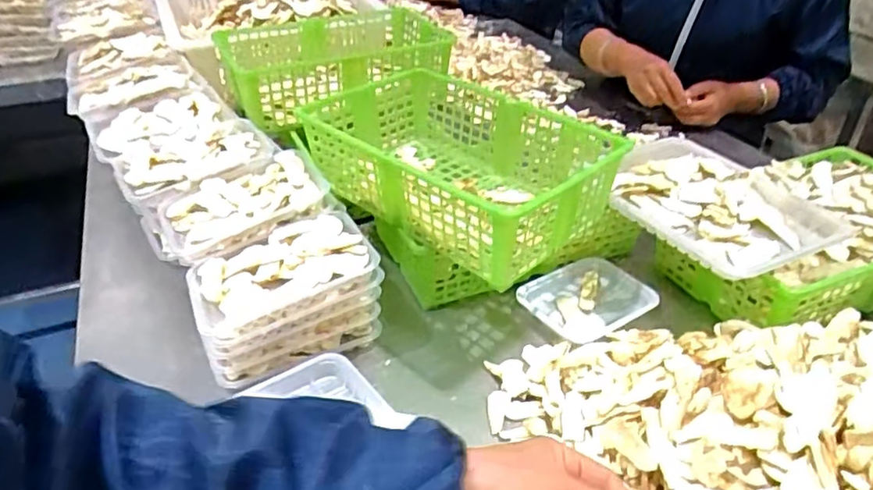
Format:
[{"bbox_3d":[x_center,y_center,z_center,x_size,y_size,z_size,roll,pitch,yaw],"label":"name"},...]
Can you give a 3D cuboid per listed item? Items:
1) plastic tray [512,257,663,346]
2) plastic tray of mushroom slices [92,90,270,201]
[{"bbox_3d":[0.181,0.067,0.749,0.140,0.029,0.113,-18,39,-24],"label":"plastic tray"},{"bbox_3d":[-0.351,-0.146,0.833,0.189,0.033,0.254,-18,39,-24],"label":"plastic tray of mushroom slices"}]

